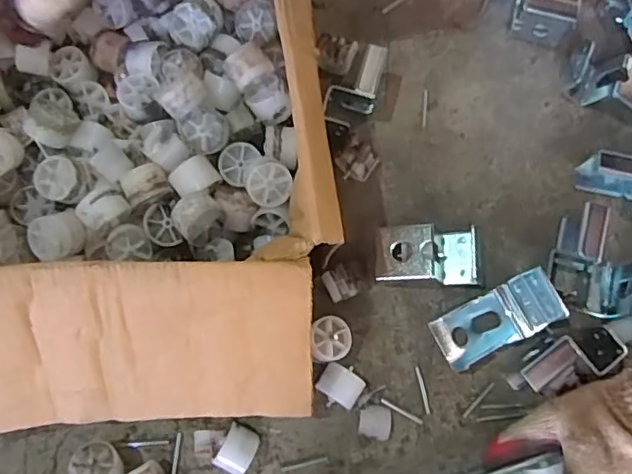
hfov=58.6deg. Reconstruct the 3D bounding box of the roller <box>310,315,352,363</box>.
[{"bbox_3d":[0.012,0.083,0.457,0.032,0.028,0.034,-3,76,-2],"label":"roller"}]

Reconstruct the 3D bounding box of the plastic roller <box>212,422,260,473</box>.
[{"bbox_3d":[-0.061,0.166,0.439,0.027,0.019,0.035,25,77,5],"label":"plastic roller"}]

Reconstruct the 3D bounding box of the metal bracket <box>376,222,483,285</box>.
[{"bbox_3d":[0.095,0.015,0.469,0.089,0.040,0.049,0,76,-2],"label":"metal bracket"}]

